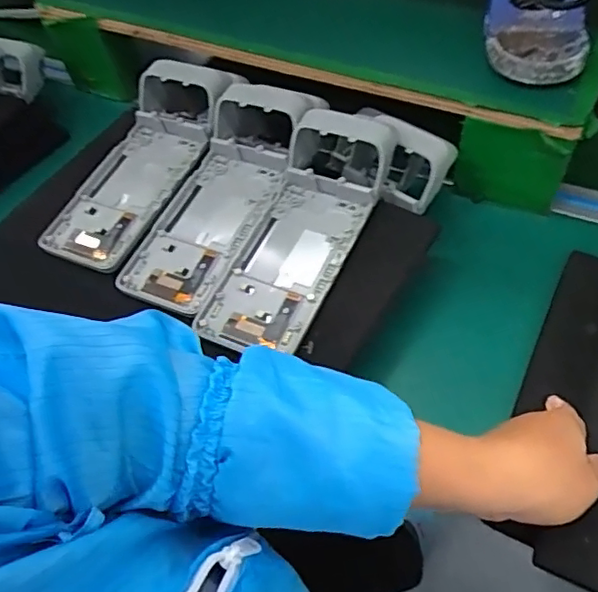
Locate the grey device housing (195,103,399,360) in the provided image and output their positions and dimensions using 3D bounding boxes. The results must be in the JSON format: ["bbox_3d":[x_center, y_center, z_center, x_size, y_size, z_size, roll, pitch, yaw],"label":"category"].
[{"bbox_3d":[0.002,-0.055,0.443,0.085,0.053,0.210,21,59,17],"label":"grey device housing"}]

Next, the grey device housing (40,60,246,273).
[{"bbox_3d":[-0.133,-0.126,0.516,0.096,0.058,0.222,17,58,14],"label":"grey device housing"}]

